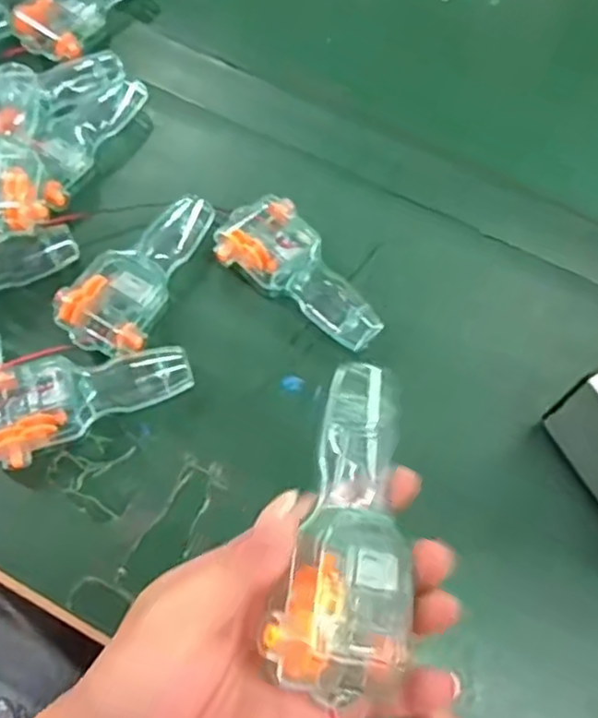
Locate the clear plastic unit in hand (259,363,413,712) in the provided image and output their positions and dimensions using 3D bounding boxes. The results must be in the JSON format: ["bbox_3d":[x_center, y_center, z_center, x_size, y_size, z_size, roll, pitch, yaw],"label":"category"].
[{"bbox_3d":[0.022,0.064,0.271,0.050,0.040,0.125,8,67,0],"label":"clear plastic unit in hand"}]

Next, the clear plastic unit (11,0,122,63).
[{"bbox_3d":[-0.169,-0.283,0.542,0.055,0.021,0.120,28,65,10],"label":"clear plastic unit"}]

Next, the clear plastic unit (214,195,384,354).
[{"bbox_3d":[0.005,-0.059,0.462,0.126,0.031,0.060,35,67,13],"label":"clear plastic unit"}]

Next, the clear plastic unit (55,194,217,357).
[{"bbox_3d":[-0.105,-0.059,0.454,0.056,0.027,0.124,21,64,6],"label":"clear plastic unit"}]

